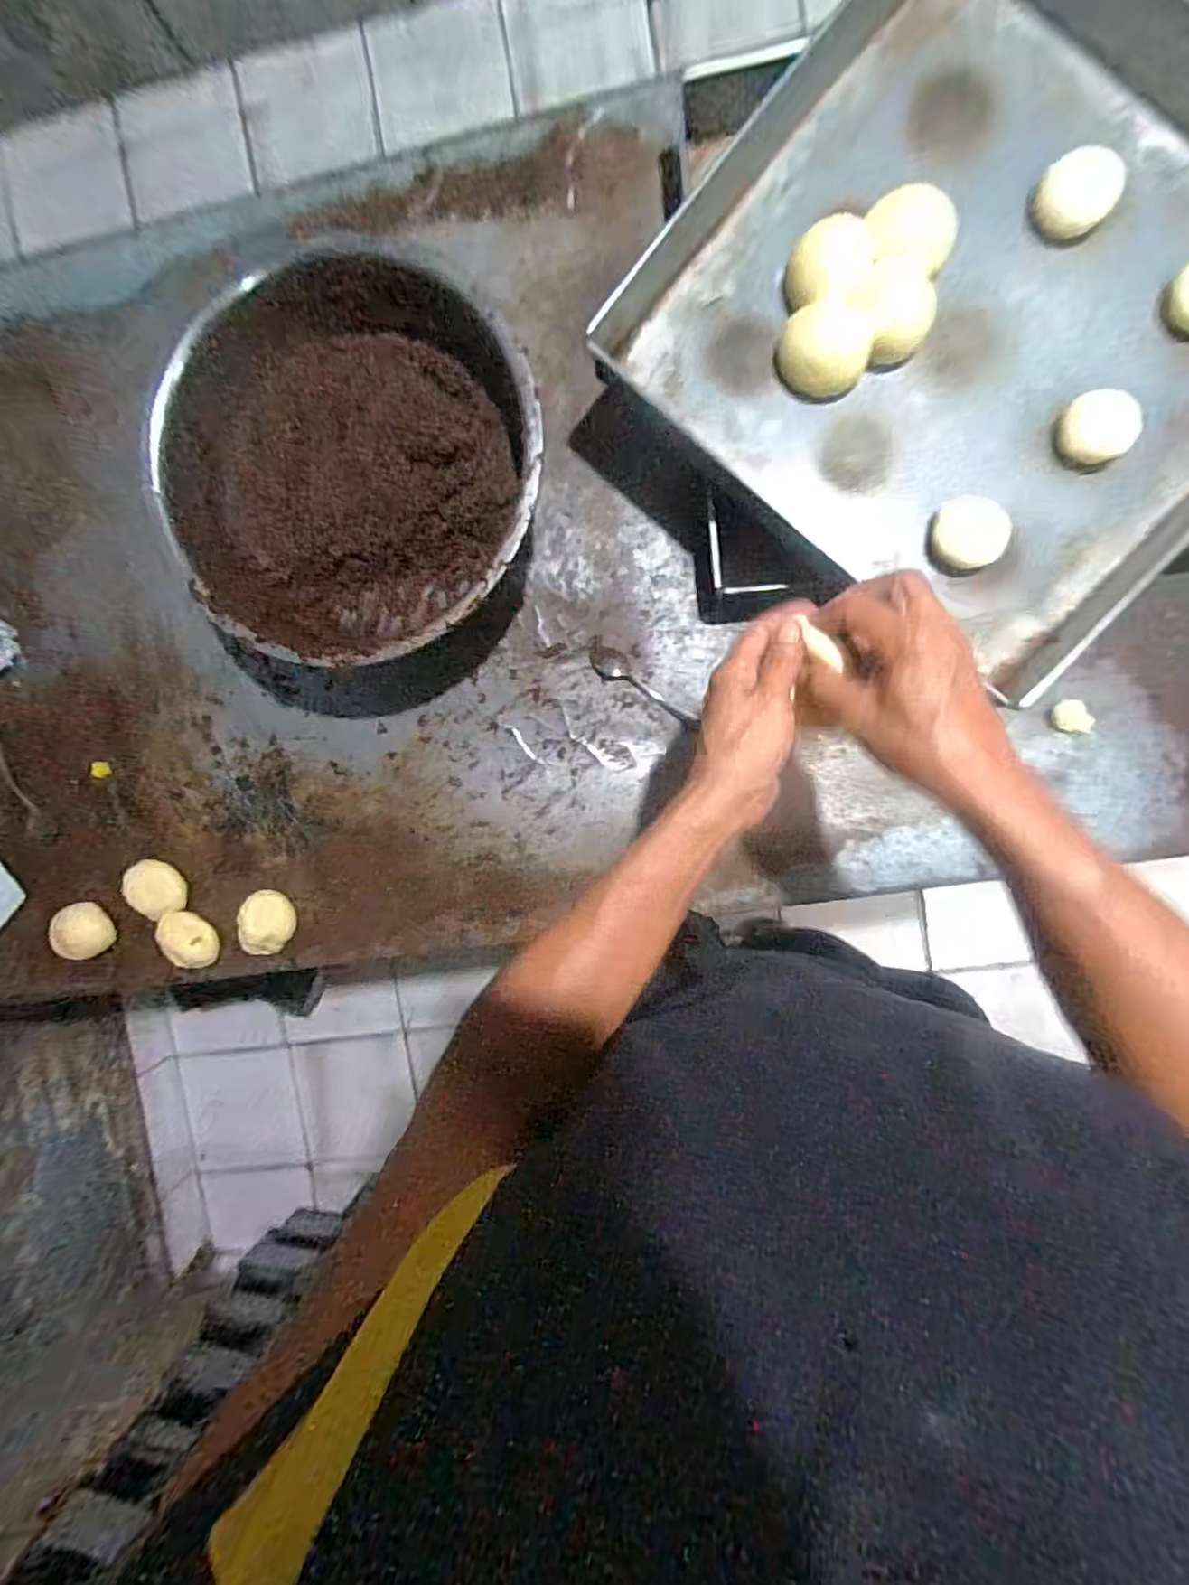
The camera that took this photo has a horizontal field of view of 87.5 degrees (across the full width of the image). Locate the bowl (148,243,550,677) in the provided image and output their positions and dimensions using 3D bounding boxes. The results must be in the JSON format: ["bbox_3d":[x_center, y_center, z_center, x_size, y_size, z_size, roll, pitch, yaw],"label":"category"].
[{"bbox_3d":[-0.208,-0.280,0.580,0.334,0.129,0.324,-4,93,5],"label":"bowl"}]

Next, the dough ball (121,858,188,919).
[{"bbox_3d":[-0.477,0.105,0.671,0.062,0.064,0.062,0,94,5],"label":"dough ball"}]

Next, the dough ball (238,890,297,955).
[{"bbox_3d":[-0.359,0.142,0.682,0.060,0.036,0.073,13,95,4],"label":"dough ball"}]

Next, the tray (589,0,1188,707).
[{"bbox_3d":[0.311,-0.383,0.503,0.491,0.070,0.459,38,96,2],"label":"tray"}]

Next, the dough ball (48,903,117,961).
[{"bbox_3d":[-0.579,0.156,0.702,0.063,0.042,0.064,-19,92,6],"label":"dough ball"}]

